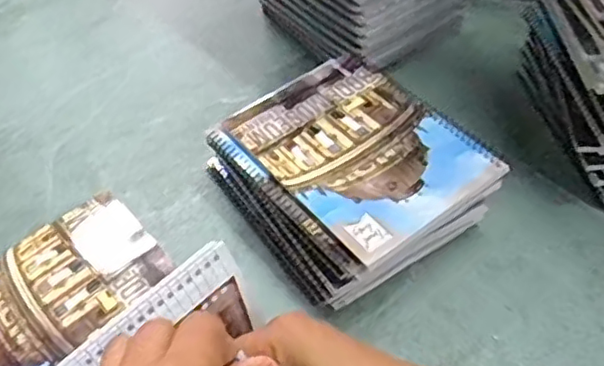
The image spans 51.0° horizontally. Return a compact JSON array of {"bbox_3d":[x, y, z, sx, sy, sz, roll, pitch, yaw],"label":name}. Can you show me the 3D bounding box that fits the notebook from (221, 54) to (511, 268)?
[{"bbox_3d":[0.047,-0.032,0.521,0.145,0.007,0.189,-32,54,-20],"label":"notebook"}]

